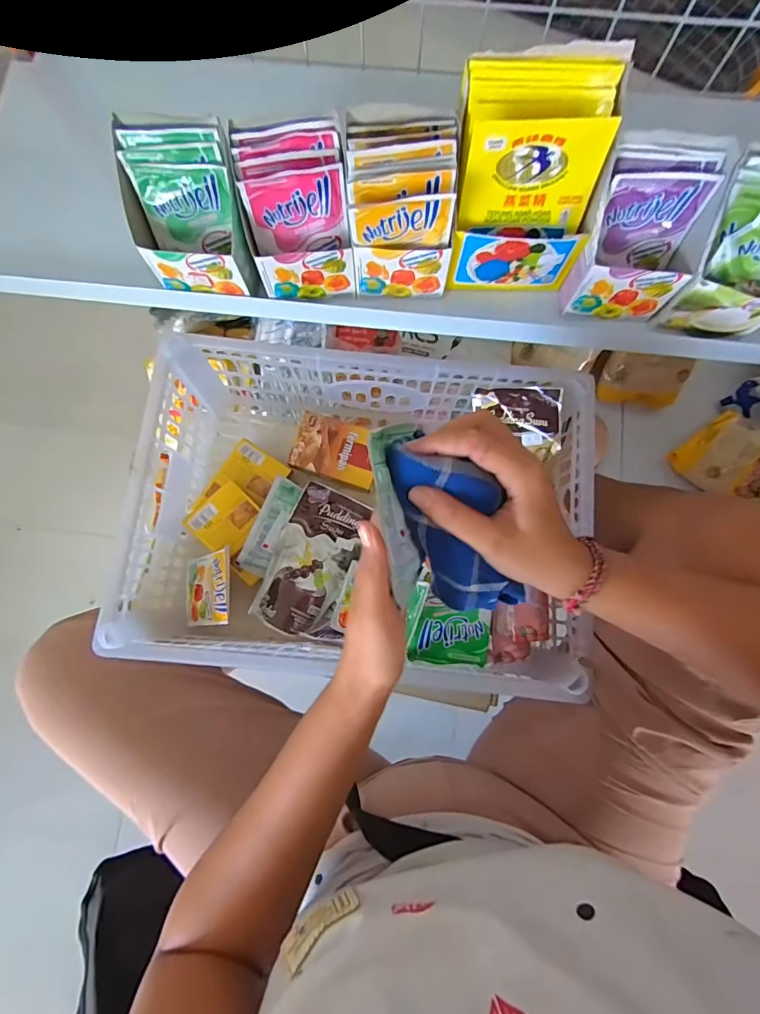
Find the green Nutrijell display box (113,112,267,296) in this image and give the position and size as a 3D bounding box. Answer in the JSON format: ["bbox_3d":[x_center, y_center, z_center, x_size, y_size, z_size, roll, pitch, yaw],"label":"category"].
[{"bbox_3d":[-0.153,-0.241,0.357,0.091,0.096,0.075,3,79,1],"label":"green Nutrijell display box"}]

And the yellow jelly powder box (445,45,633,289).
[{"bbox_3d":[0.115,-0.254,0.351,0.108,0.131,0.081,2,79,1],"label":"yellow jelly powder box"}]

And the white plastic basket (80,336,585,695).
[{"bbox_3d":[-0.018,0.009,0.483,0.435,0.150,0.309,6,80,1],"label":"white plastic basket"}]

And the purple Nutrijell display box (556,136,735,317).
[{"bbox_3d":[0.211,-0.220,0.358,0.084,0.099,0.074,5,80,1],"label":"purple Nutrijell display box"}]

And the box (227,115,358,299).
[{"bbox_3d":[-0.067,-0.235,0.359,0.081,0.100,0.068,-6,79,-1],"label":"box"}]

